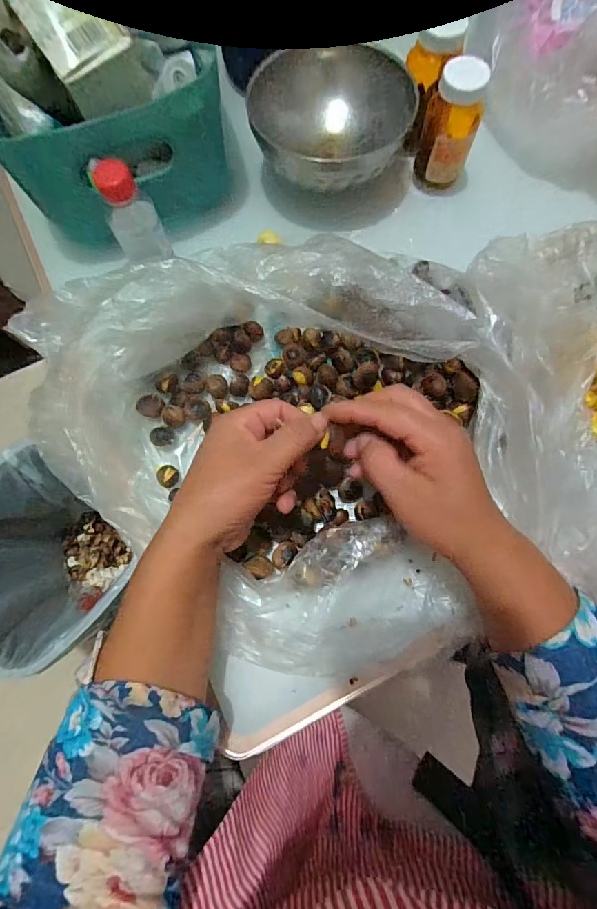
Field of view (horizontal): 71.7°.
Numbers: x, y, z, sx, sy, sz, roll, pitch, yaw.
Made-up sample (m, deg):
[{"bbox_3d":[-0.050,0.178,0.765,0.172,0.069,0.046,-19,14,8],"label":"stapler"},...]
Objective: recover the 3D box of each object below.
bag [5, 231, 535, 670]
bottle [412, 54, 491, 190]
[{"bbox_3d":[0.012,0.001,0.306,0.312,0.100,0.319,-17,76,-3],"label":"bag"},{"bbox_3d":[0.141,-0.304,0.387,0.050,0.093,0.038,16,77,5],"label":"bottle"}]

